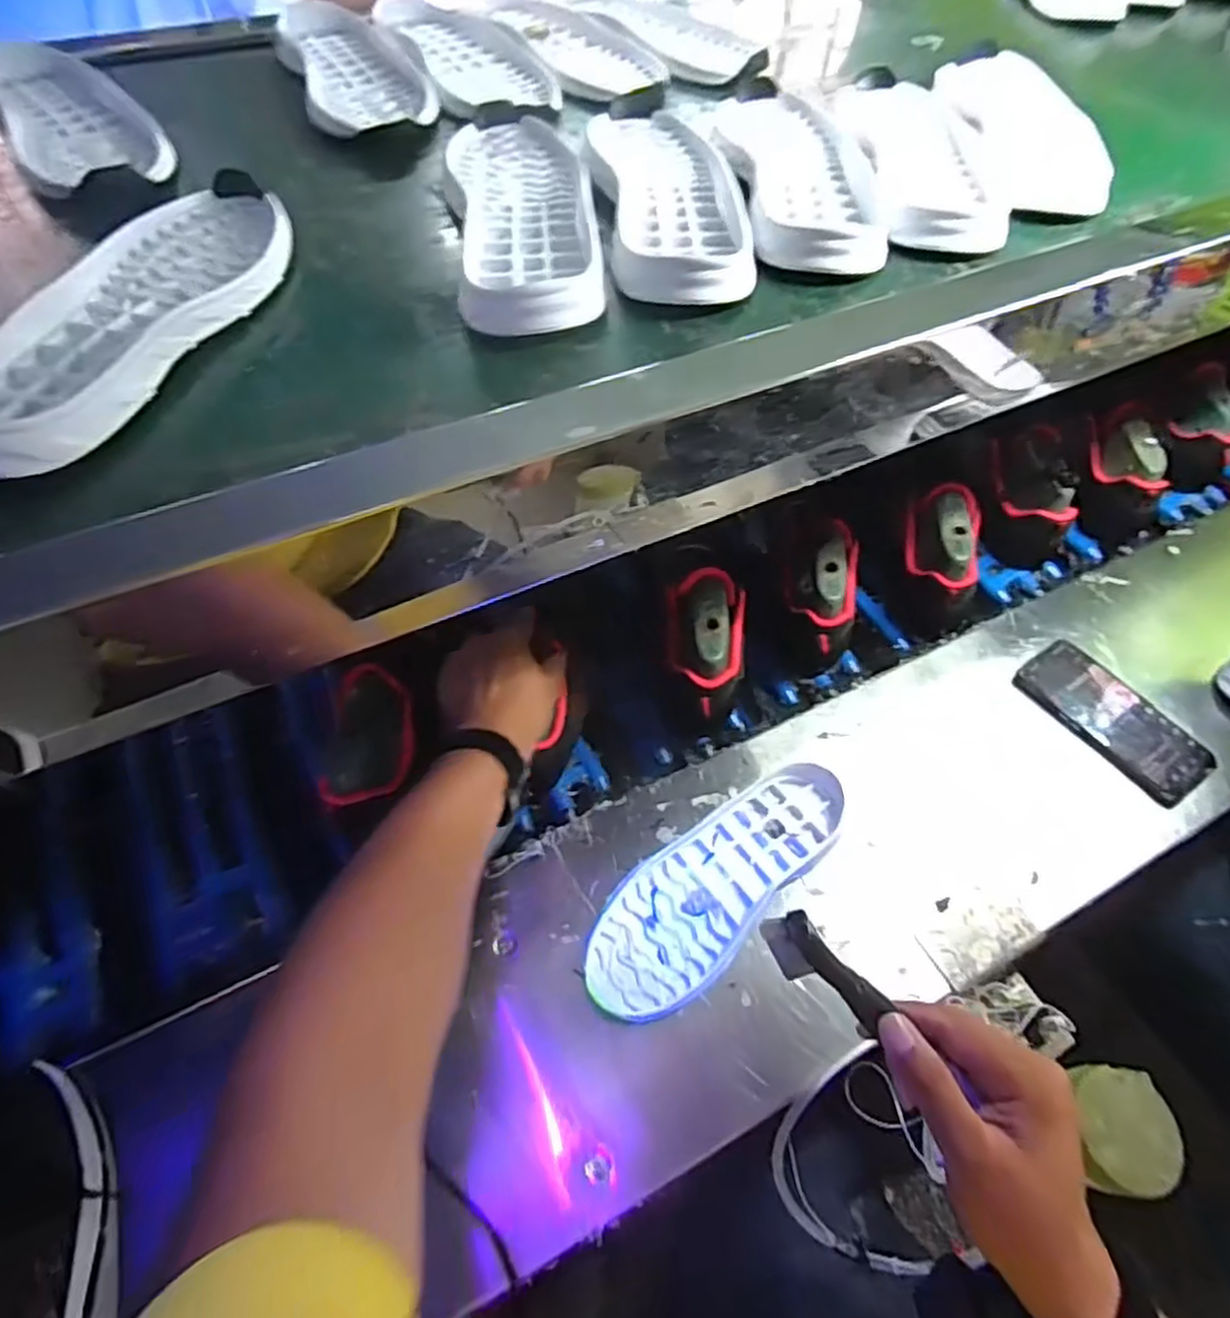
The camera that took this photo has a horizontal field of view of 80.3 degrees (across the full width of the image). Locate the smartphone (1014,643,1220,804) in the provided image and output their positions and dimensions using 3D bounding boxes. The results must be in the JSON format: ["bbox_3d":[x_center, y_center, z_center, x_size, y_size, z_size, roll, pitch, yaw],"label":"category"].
[{"bbox_3d":[0.441,0.050,0.642,0.074,0.012,0.157,-31,61,-15],"label":"smartphone"}]

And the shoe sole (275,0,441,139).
[{"bbox_3d":[-0.224,-0.503,0.616,0.096,0.031,0.232,-23,58,-10],"label":"shoe sole"}]

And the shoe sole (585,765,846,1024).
[{"bbox_3d":[0.077,0.168,0.558,0.241,0.023,0.089,-41,63,-20],"label":"shoe sole"}]

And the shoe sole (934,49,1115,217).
[{"bbox_3d":[0.312,-0.419,0.569,0.093,0.019,0.253,1,57,6],"label":"shoe sole"}]

